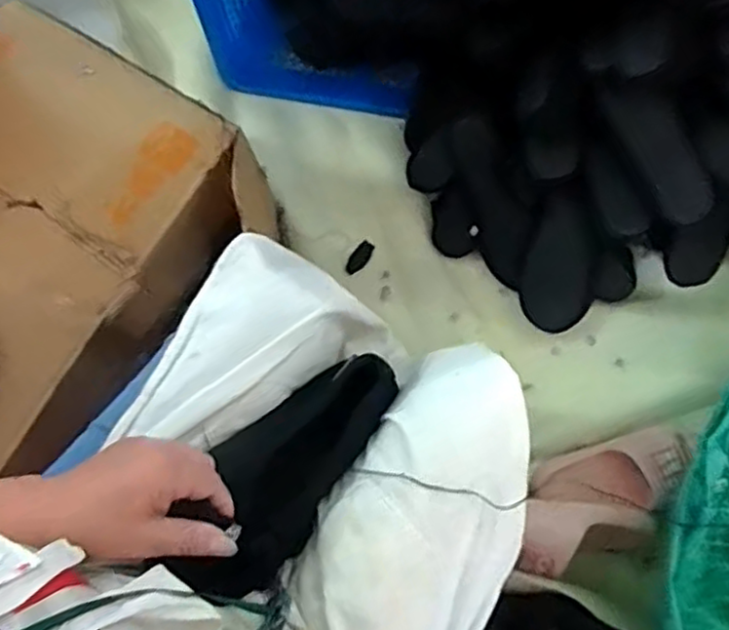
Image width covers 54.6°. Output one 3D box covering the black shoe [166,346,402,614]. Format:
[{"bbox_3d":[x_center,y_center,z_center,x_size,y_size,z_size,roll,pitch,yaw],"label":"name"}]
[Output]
[{"bbox_3d":[-0.062,0.117,0.555,0.089,0.058,0.227,35,57,6],"label":"black shoe"}]

